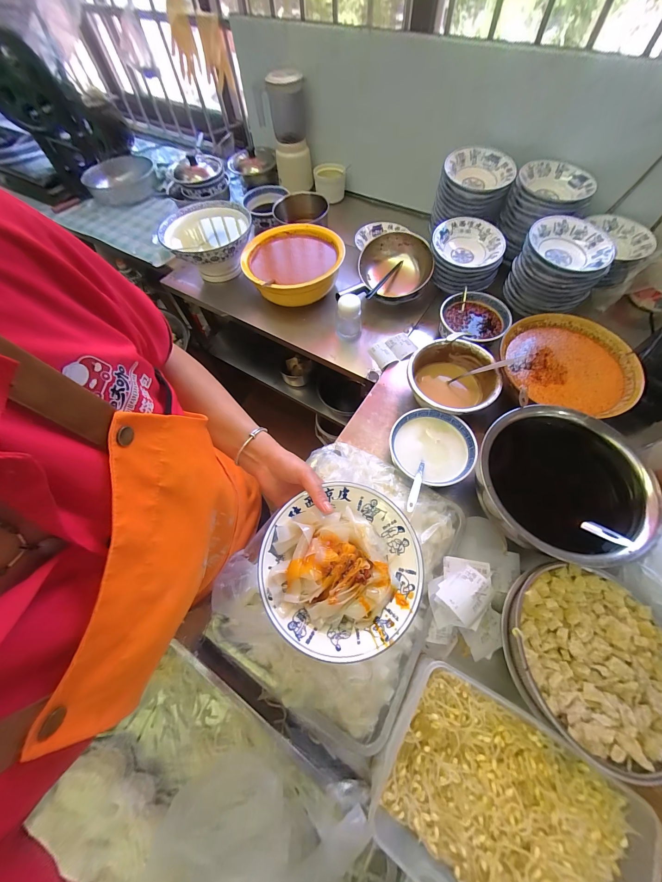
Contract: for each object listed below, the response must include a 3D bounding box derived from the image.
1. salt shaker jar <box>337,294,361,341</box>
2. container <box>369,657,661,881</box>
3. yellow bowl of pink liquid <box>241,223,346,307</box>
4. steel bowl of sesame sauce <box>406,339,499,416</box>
[{"bbox_3d":[0.054,-0.358,0.854,0.070,0.104,0.074,0,65,0],"label":"salt shaker jar"},{"bbox_3d":[0.233,0.494,0.402,0.306,0.091,0.224,28,68,12],"label":"container"},{"bbox_3d":[-0.118,-0.551,0.951,0.292,0.142,0.296,0,65,0],"label":"yellow bowl of pink liquid"},{"bbox_3d":[0.295,-0.146,0.733,0.204,0.102,0.206,0,65,0],"label":"steel bowl of sesame sauce"}]

